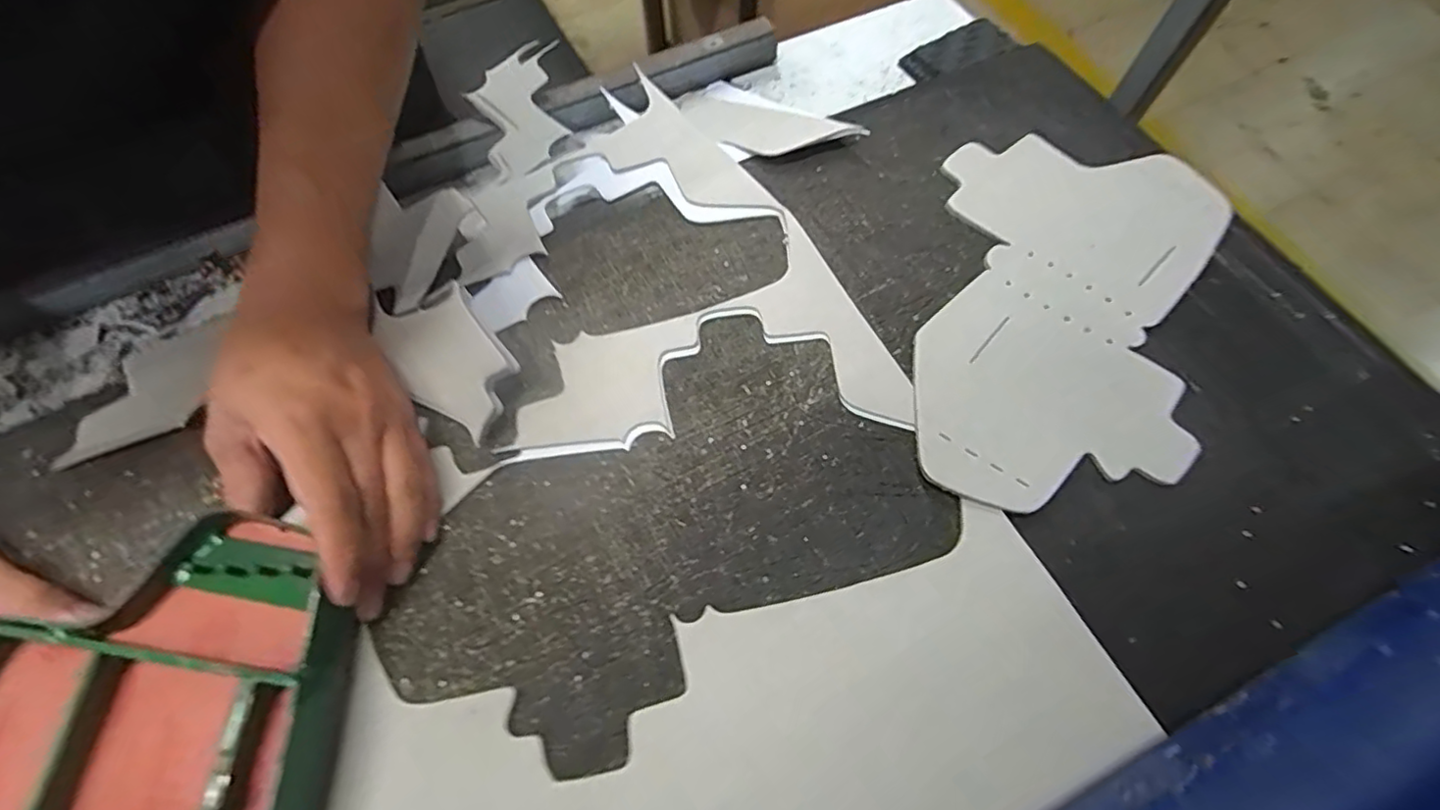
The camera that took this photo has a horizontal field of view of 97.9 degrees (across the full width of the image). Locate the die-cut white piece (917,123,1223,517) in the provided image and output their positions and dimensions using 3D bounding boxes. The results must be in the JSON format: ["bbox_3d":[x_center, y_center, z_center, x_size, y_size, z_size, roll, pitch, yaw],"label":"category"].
[{"bbox_3d":[0.199,-0.060,0.364,0.152,0.010,0.263,20,65,11],"label":"die-cut white piece"}]

